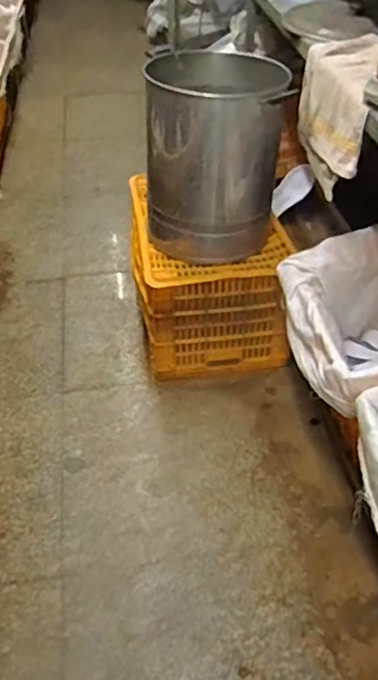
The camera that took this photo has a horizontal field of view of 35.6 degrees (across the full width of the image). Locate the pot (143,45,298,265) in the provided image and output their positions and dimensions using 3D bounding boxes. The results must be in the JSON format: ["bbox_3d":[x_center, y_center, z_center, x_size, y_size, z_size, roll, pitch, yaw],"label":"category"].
[{"bbox_3d":[0.061,-0.541,1.737,0.374,0.465,0.397,-5,44,-5],"label":"pot"}]

